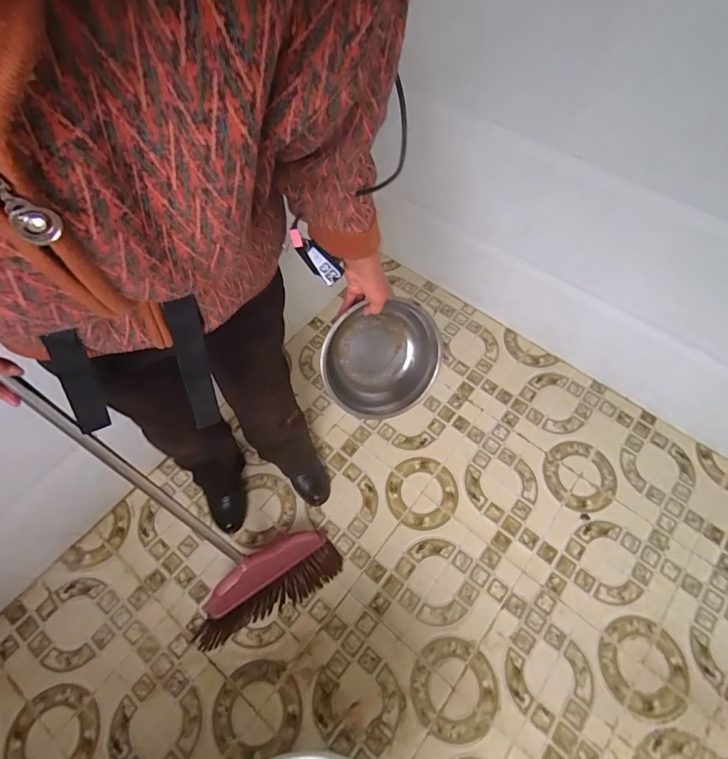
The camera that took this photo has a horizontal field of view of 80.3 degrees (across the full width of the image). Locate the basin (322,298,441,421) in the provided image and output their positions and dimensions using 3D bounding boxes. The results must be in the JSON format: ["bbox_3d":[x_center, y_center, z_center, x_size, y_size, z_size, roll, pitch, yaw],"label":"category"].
[{"bbox_3d":[0.026,-0.037,0.717,0.198,0.078,0.198,-3,104,-14],"label":"basin"}]

